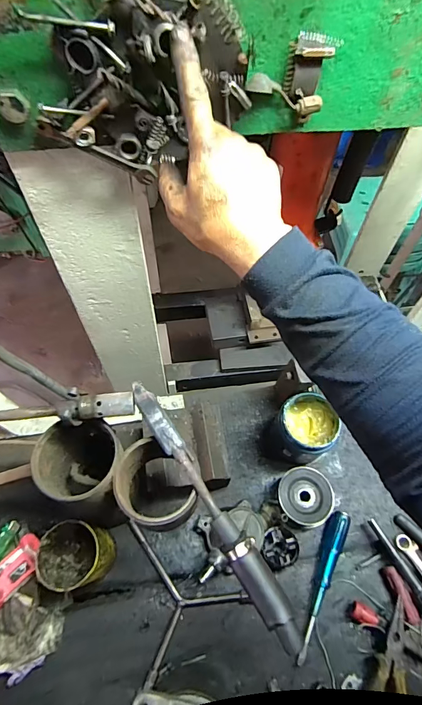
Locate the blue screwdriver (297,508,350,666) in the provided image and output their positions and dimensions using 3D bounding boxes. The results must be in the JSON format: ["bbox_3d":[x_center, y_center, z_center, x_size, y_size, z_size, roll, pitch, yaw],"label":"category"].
[{"bbox_3d":[0.157,0.324,0.535,0.024,0.028,0.197,24,63,12],"label":"blue screwdriver"}]

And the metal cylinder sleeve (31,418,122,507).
[{"bbox_3d":[-0.143,0.143,0.456,0.089,0.138,0.081,13,61,6],"label":"metal cylinder sleeve"}]

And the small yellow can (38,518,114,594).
[{"bbox_3d":[-0.174,0.264,0.498,0.075,0.090,0.076,1,60,-1],"label":"small yellow can"}]

